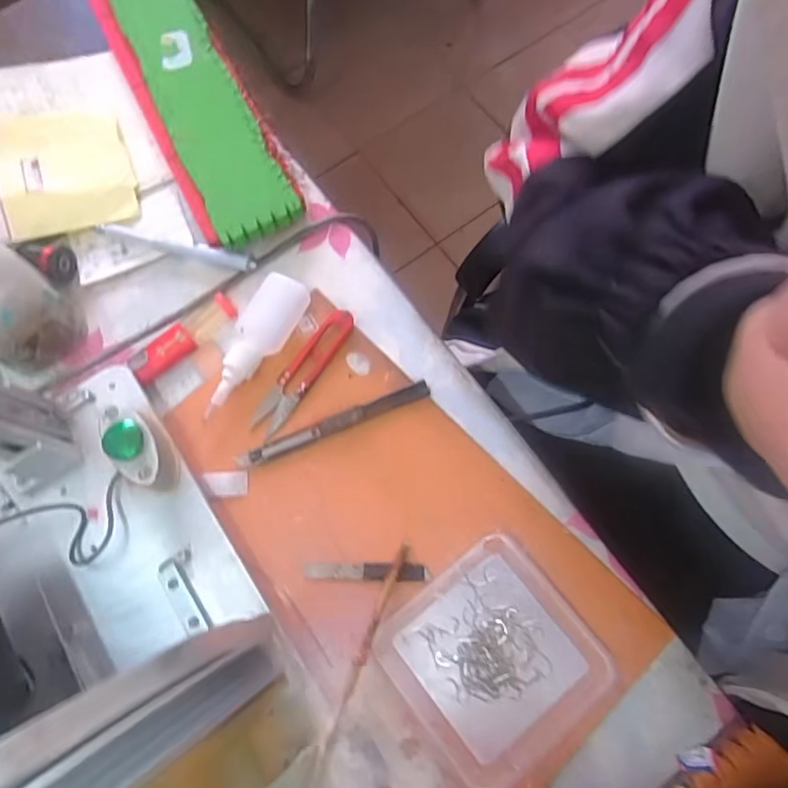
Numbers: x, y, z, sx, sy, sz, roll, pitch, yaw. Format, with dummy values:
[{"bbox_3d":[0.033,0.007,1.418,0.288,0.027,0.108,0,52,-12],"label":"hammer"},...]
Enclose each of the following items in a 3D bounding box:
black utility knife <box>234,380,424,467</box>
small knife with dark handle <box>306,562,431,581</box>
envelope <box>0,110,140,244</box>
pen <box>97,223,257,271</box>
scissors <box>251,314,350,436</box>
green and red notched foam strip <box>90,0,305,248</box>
[{"bbox_3d":[-0.041,0.020,0.365,0.136,0.007,0.011,-22,73,-5],"label":"black utility knife"},{"bbox_3d":[-0.018,0.112,0.340,0.079,0.004,0.010,1,73,2],"label":"small knife with dark handle"},{"bbox_3d":[-0.286,-0.170,0.416,0.151,0.008,0.108,-15,81,-16],"label":"envelope"},{"bbox_3d":[-0.163,-0.112,0.406,0.127,0.010,0.015,16,74,7],"label":"pen"},{"bbox_3d":[-0.064,-0.017,0.376,0.022,0.010,0.100,32,77,11],"label":"scissors"},{"bbox_3d":[-0.176,-0.263,0.441,0.080,0.021,0.349,-27,77,-1],"label":"green and red notched foam strip"}]

